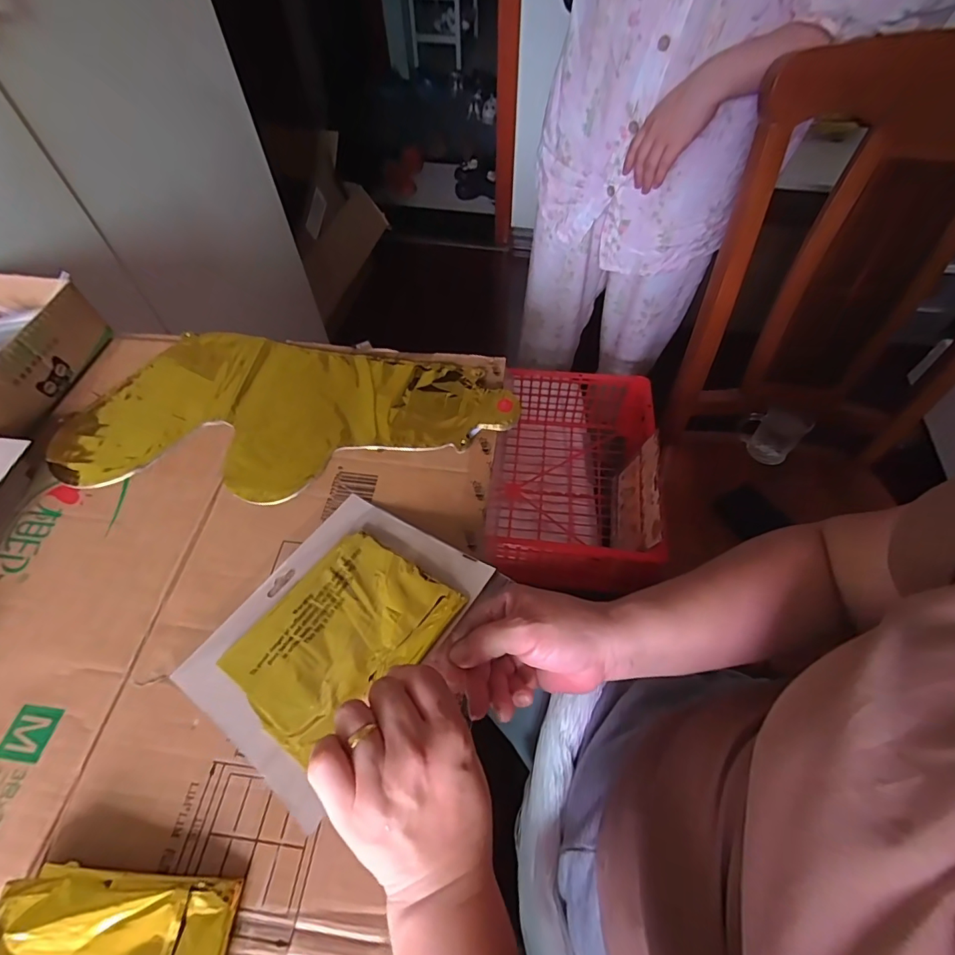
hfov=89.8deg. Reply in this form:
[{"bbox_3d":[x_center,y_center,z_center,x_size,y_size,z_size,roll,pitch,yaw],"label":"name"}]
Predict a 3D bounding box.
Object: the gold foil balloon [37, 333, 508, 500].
[{"bbox_3d":[-0.184,-0.064,0.480,0.421,0.012,0.196,7,57,6],"label":"gold foil balloon"}]

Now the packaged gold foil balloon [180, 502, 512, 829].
[{"bbox_3d":[-0.101,0.112,0.355,0.177,0.018,0.196,22,61,30],"label":"packaged gold foil balloon"}]

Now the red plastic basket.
[{"bbox_3d":[0.161,-0.011,0.827,0.252,0.152,0.358,7,57,6],"label":"red plastic basket"}]

